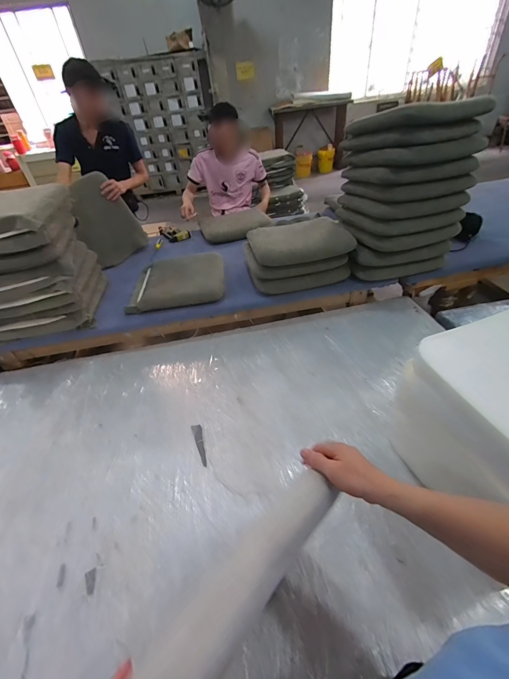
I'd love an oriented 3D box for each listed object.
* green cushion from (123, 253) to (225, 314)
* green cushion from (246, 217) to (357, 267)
[{"bbox_3d":[-0.391,-0.319,1.572,0.469,0.078,0.433,-9,40,-4],"label":"green cushion"},{"bbox_3d":[0.206,-0.478,1.459,0.443,0.077,0.322,-10,40,-5],"label":"green cushion"}]

